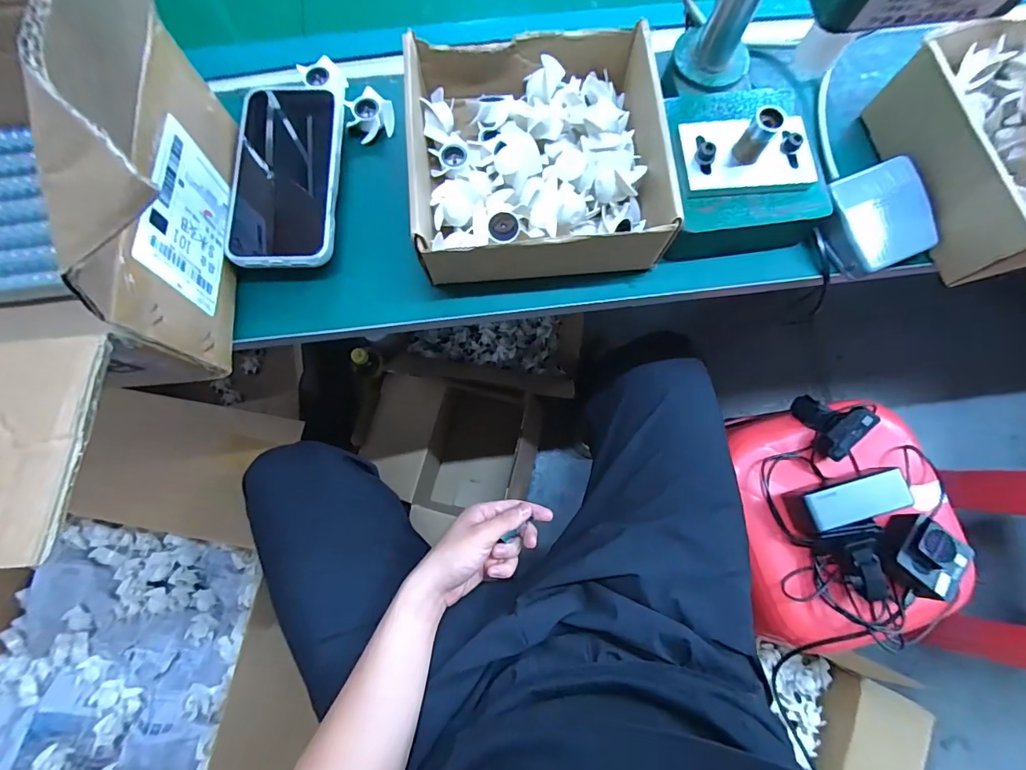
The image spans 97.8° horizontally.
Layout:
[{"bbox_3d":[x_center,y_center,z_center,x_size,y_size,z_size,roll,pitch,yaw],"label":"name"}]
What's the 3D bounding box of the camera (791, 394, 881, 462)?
[{"bbox_3d":[0.424,0.057,0.609,0.073,0.065,0.071,35,79,8],"label":"camera"}]

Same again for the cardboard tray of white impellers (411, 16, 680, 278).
[{"bbox_3d":[0.017,-0.194,0.383,0.193,0.092,0.206,-5,76,-1],"label":"cardboard tray of white impellers"}]

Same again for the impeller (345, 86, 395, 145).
[{"bbox_3d":[-0.130,-0.245,0.409,0.041,0.021,0.039,-35,79,-8],"label":"impeller"}]

